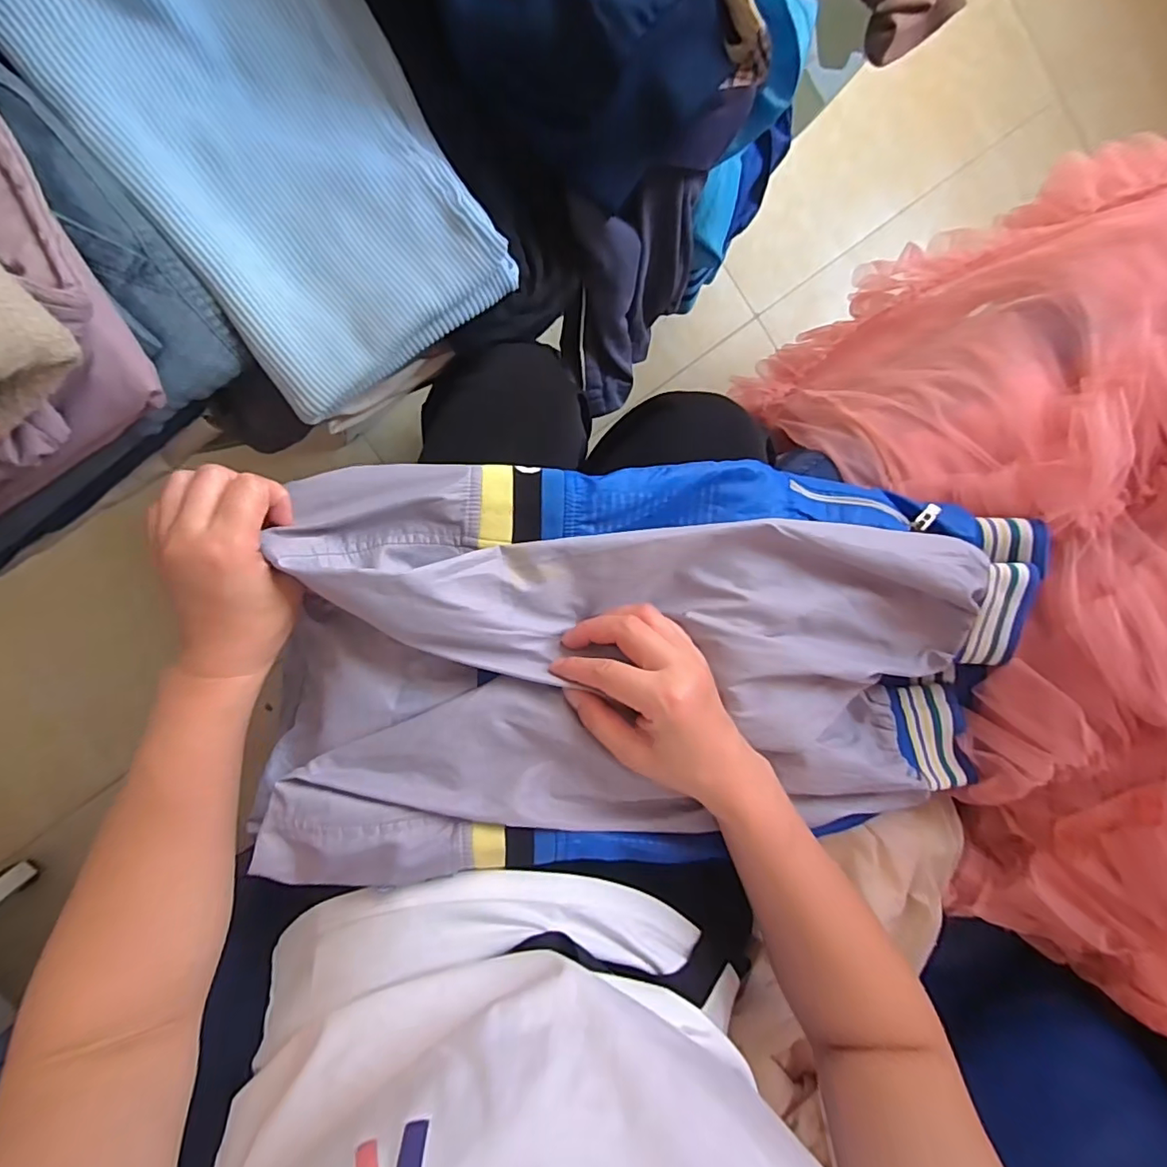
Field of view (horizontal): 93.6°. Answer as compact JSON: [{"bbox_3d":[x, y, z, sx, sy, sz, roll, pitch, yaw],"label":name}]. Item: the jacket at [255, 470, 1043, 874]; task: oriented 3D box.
[{"bbox_3d":[0.068,0.055,0.381,0.527,0.081,0.258,1,96,-6],"label":"jacket"}]

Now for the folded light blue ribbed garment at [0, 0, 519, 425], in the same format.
[{"bbox_3d":[-0.176,-0.257,0.330,0.180,0.042,0.264,-36,98,-1],"label":"folded light blue ribbed garment"}]

